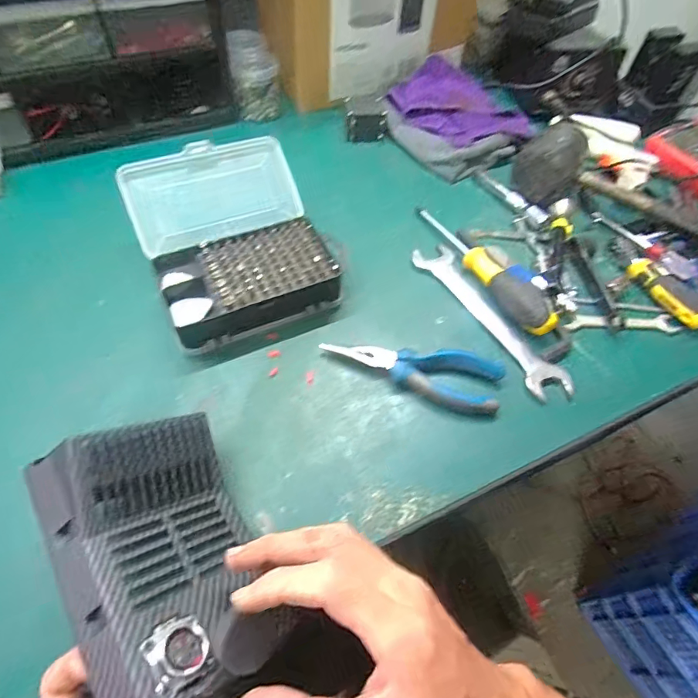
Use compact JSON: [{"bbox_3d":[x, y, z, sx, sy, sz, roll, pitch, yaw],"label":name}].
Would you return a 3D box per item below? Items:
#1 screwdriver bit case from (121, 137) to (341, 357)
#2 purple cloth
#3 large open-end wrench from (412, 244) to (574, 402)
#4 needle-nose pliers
[{"bbox_3d":[-0.110,-0.106,0.431,0.163,0.076,0.191,-21,59,-16],"label":"screwdriver bit case"},{"bbox_3d":[0.142,-0.321,0.608,0.161,0.023,0.196,-22,72,-7],"label":"purple cloth"},{"bbox_3d":[0.139,-0.034,0.444,0.041,0.006,0.207,-25,61,-18],"label":"large open-end wrench"},{"bbox_3d":[0.055,0.022,0.387,0.155,0.017,0.050,8,56,3],"label":"needle-nose pliers"}]

